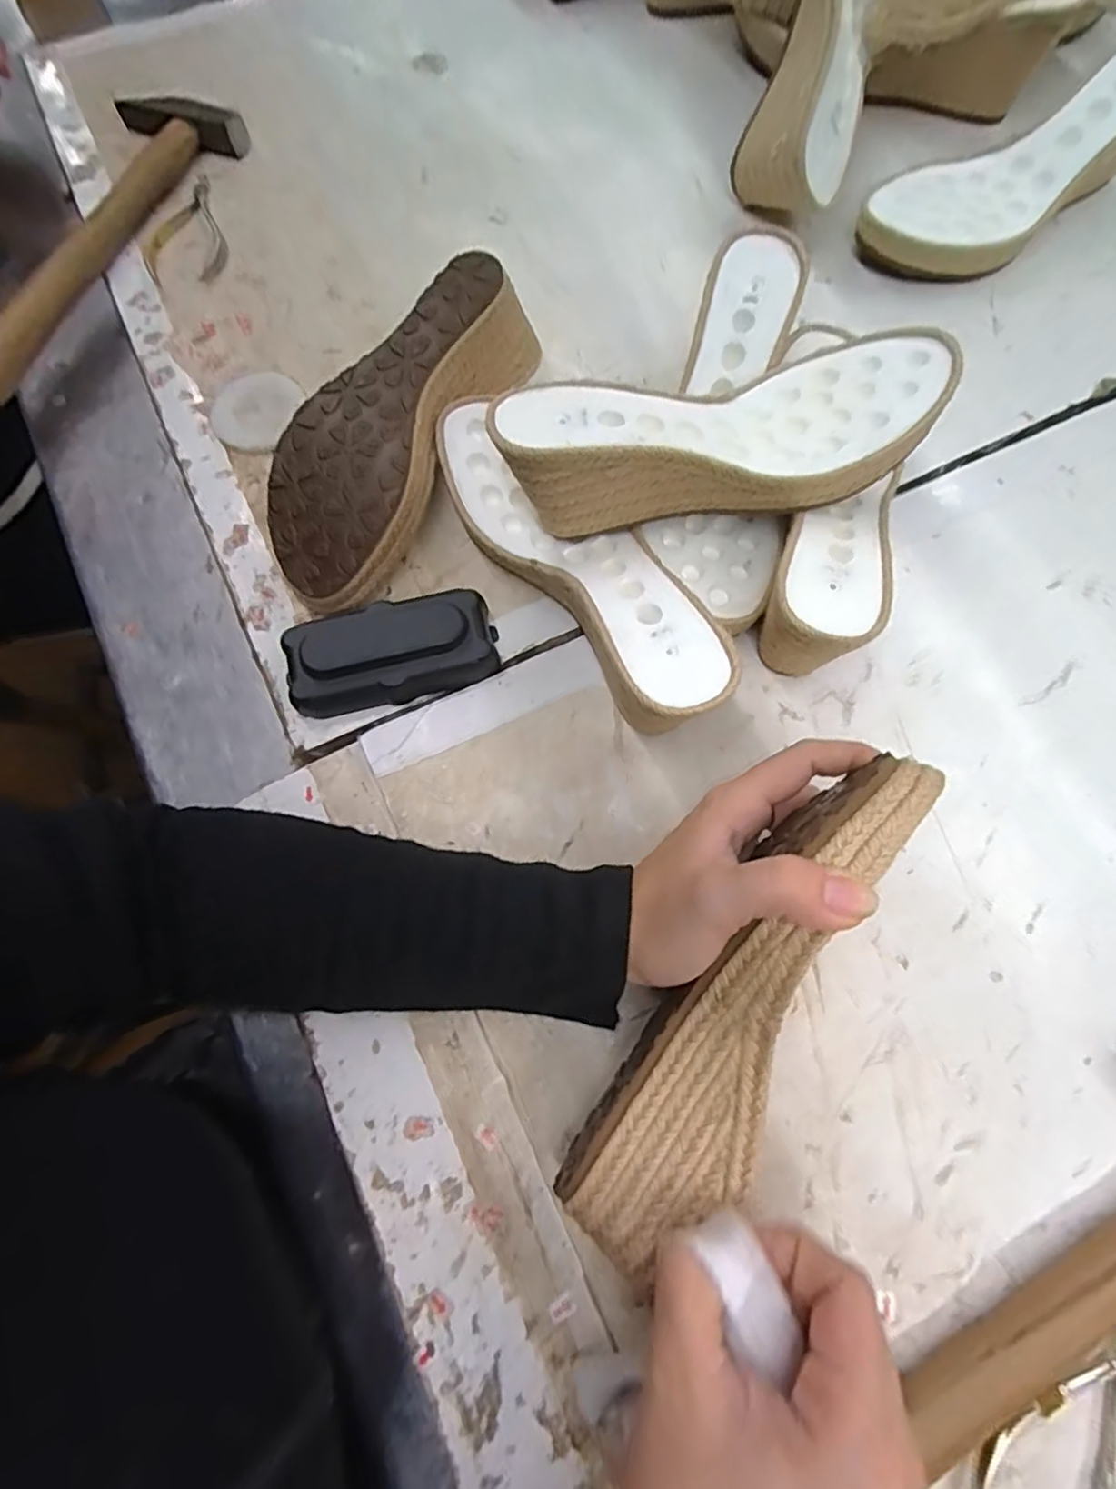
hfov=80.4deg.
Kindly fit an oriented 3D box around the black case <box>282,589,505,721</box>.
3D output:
[{"bbox_3d":[-0.087,-0.049,0.348,0.106,0.026,0.048,-16,72,-4],"label":"black case"}]

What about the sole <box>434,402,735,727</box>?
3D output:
[{"bbox_3d":[0.007,-0.096,0.344,0.061,0.064,0.224,-32,74,-9],"label":"sole"}]

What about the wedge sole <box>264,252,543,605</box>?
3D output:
[{"bbox_3d":[-0.093,-0.175,0.372,0.077,0.069,0.204,27,74,10],"label":"wedge sole"}]

